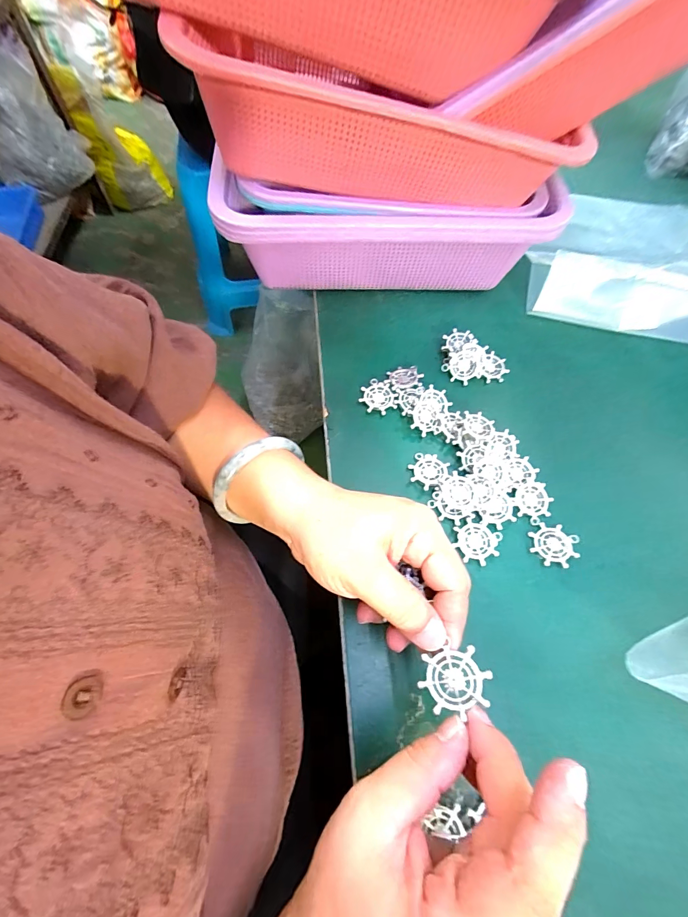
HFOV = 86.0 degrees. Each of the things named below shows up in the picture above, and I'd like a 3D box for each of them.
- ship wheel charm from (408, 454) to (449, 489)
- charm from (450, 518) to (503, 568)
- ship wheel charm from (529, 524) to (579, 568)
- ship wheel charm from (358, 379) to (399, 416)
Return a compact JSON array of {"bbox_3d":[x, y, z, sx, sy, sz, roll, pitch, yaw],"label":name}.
[{"bbox_3d":[0.067,0.009,0.295,0.029,0.004,0.030,-1,61,2],"label":"ship wheel charm"},{"bbox_3d":[0.097,0.061,0.270,0.032,0.004,0.029,25,65,9],"label":"charm"},{"bbox_3d":[0.156,0.064,0.273,0.032,0.004,0.031,1,64,-3],"label":"ship wheel charm"},{"bbox_3d":[0.029,-0.054,0.322,0.029,0.004,0.032,-30,70,-16],"label":"ship wheel charm"}]

